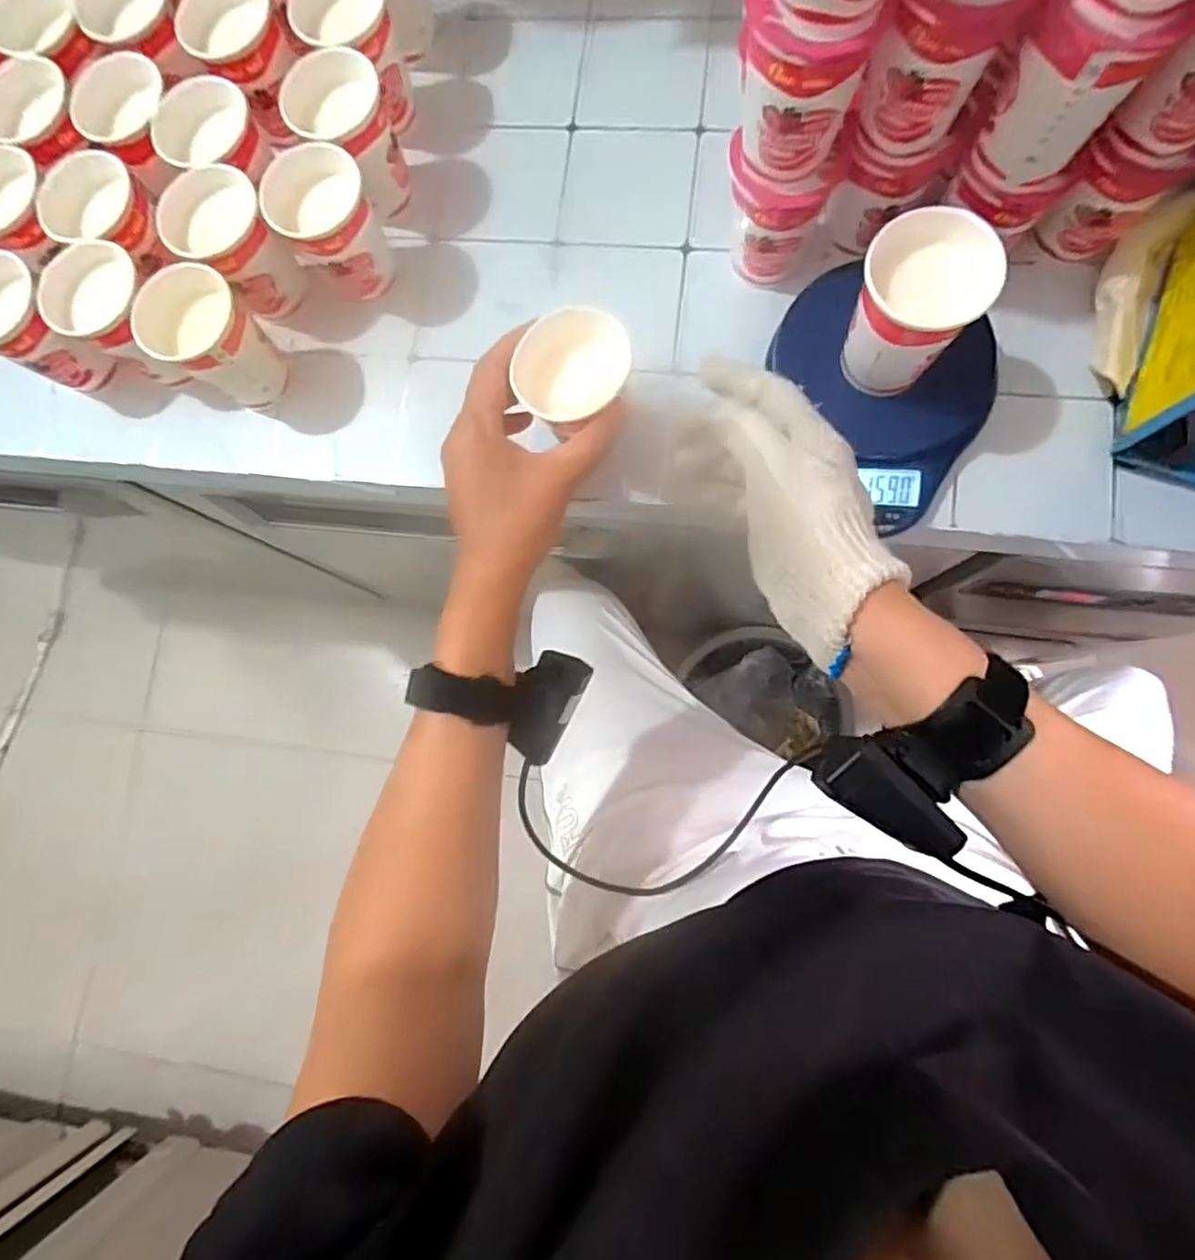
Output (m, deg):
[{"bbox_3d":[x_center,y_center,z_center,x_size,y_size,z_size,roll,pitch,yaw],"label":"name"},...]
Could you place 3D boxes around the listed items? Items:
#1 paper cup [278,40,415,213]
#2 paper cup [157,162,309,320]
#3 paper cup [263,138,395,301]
[{"bbox_3d":[-0.172,-0.347,0.464,0.070,0.076,0.073,24,85,8],"label":"paper cup"},{"bbox_3d":[-0.254,-0.270,0.464,0.067,0.074,0.069,-41,80,-1],"label":"paper cup"},{"bbox_3d":[-0.184,-0.281,0.460,0.066,0.074,0.067,-36,80,0],"label":"paper cup"}]

